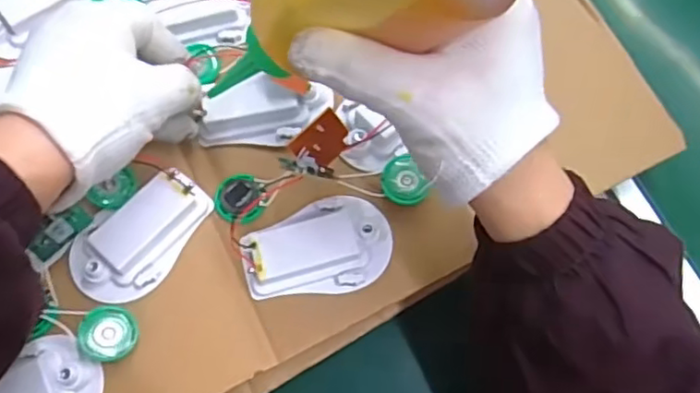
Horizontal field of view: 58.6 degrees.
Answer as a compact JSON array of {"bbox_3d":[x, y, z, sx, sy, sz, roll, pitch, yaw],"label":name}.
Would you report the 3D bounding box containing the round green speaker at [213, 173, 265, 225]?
[{"bbox_3d":[-0.061,0.001,0.349,0.027,0.008,0.027,0,70,1],"label":"round green speaker"}]

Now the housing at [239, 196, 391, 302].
[{"bbox_3d":[-0.017,0.026,0.333,0.077,0.017,0.051,-9,70,-2],"label":"housing"}]

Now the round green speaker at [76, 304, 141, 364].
[{"bbox_3d":[-0.123,0.070,0.320,0.028,0.012,0.028,3,59,-5],"label":"round green speaker"}]

